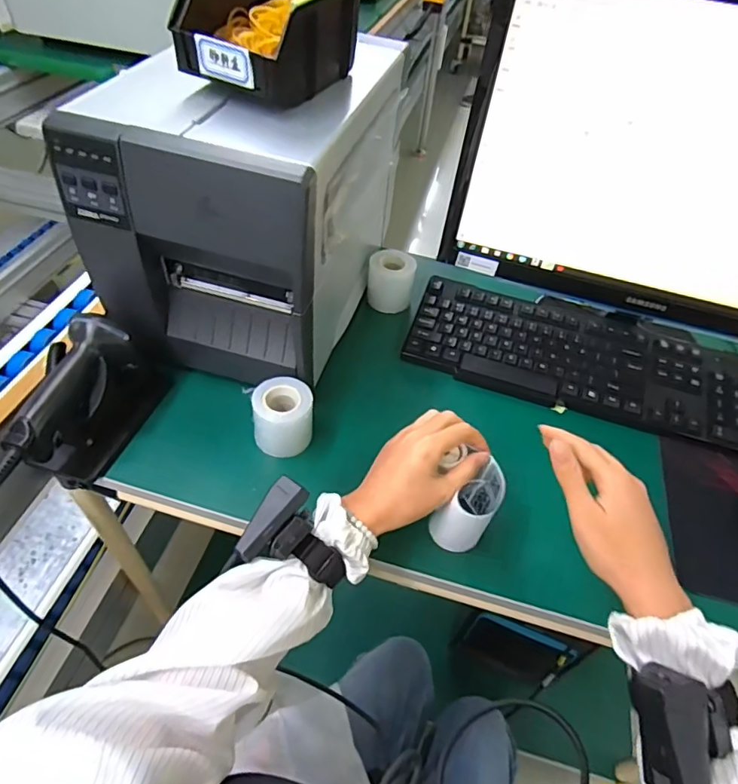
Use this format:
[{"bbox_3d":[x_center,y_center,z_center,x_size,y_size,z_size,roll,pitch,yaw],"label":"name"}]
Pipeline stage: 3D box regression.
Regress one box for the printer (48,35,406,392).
[{"bbox_3d":[-0.117,-0.217,0.603,0.234,0.274,0.357,17,50,8],"label":"printer"}]

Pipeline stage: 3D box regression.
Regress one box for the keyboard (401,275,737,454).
[{"bbox_3d":[0.272,-0.038,0.647,0.439,0.048,0.150,18,50,9],"label":"keyboard"}]

